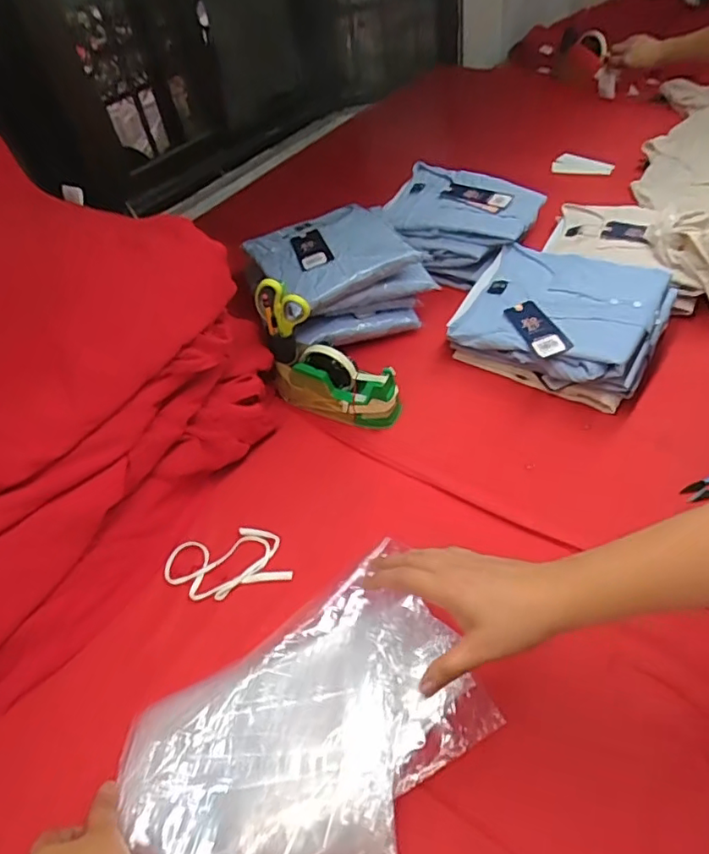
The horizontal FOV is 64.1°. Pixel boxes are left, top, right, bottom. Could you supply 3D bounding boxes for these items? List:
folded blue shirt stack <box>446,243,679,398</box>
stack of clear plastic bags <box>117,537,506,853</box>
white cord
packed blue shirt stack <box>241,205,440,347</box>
[{"bbox_3d":[0.303,-0.160,0.843,0.269,0.100,0.229,18,52,26],"label":"folded blue shirt stack"},{"bbox_3d":[-0.029,0.288,0.508,0.322,0.029,0.243,-31,59,-23],"label":"stack of clear plastic bags"},{"bbox_3d":[-0.151,0.162,0.668,0.139,0.009,0.082,-15,47,-7],"label":"white cord"},{"bbox_3d":[-0.022,-0.247,0.904,0.243,0.109,0.233,-19,46,-7],"label":"packed blue shirt stack"}]

